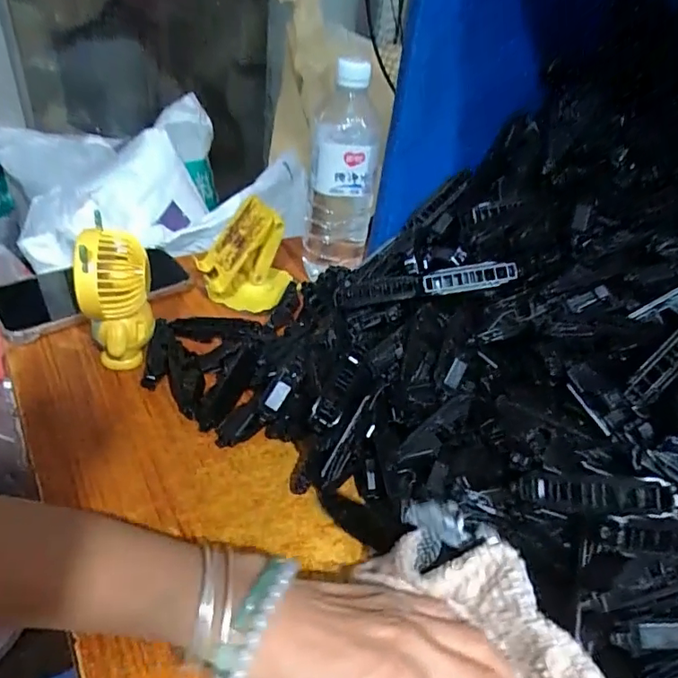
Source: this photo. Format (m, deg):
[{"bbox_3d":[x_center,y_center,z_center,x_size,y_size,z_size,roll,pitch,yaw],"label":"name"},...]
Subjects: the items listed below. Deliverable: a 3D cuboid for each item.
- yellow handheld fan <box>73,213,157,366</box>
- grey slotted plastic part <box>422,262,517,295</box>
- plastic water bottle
[{"bbox_3d":[-0.169,-0.028,0.406,0.046,0.107,0.045,1,38,-8],"label":"yellow handheld fan"},{"bbox_3d":[0.106,-0.049,0.425,0.075,0.004,0.021,-8,83,-1],"label":"grey slotted plastic part"},{"bbox_3d":[0.001,-0.155,0.520,0.065,0.201,0.059,5,37,-3],"label":"plastic water bottle"}]

